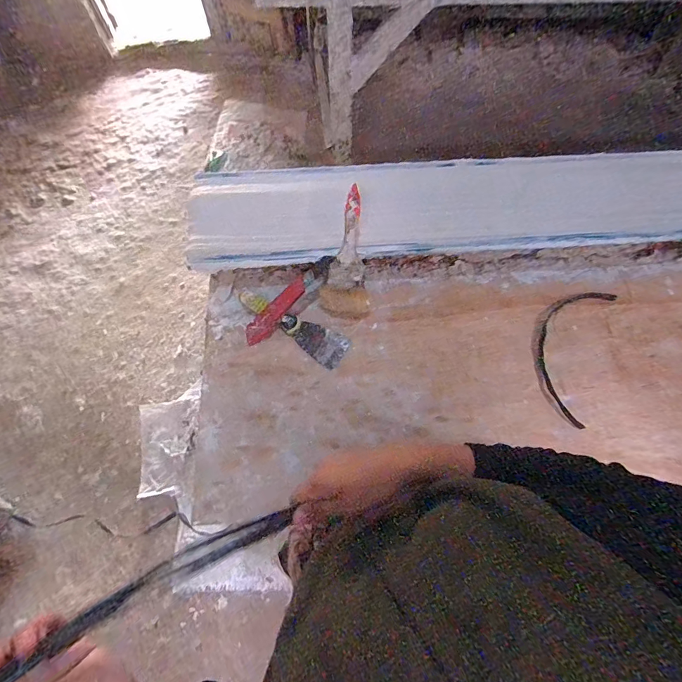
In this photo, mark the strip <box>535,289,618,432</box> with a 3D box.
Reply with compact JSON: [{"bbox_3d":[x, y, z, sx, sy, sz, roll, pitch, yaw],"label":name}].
[{"bbox_3d":[0.371,0.008,0.656,0.102,0.012,0.256,24,69,10],"label":"strip"}]

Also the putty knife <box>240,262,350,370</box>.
[{"bbox_3d":[-0.083,-0.026,0.660,0.202,0.021,0.057,29,70,12],"label":"putty knife"}]

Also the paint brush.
[{"bbox_3d":[0.010,-0.137,0.646,0.079,0.023,0.198,4,103,1],"label":"paint brush"}]

